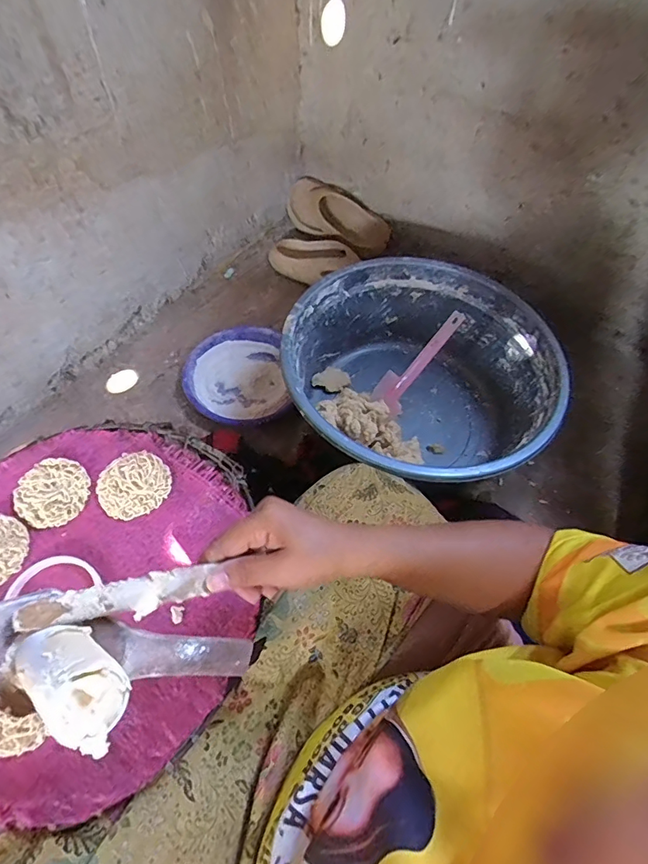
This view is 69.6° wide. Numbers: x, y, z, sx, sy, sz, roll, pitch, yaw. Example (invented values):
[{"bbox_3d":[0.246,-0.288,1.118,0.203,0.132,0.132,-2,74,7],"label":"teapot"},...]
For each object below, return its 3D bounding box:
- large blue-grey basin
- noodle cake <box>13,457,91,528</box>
[{"bbox_3d":[0.144,-0.075,0.766,0.402,0.204,0.408,2,58,-2],"label":"large blue-grey basin"},{"bbox_3d":[-0.294,0.065,0.505,0.072,0.011,0.074,-29,64,-20],"label":"noodle cake"}]

